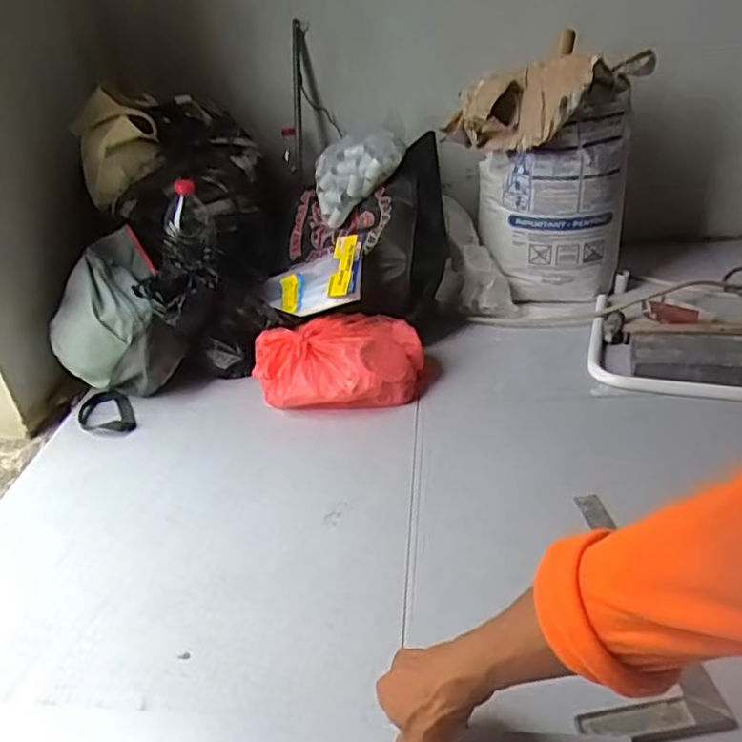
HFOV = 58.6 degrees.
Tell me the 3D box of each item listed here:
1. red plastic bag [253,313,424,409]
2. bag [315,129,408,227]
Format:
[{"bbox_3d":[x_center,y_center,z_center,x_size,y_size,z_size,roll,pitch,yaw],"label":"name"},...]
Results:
[{"bbox_3d":[-0.055,-0.014,1.097,0.278,0.103,0.169,-8,31,-1],"label":"red plastic bag"},{"bbox_3d":[-0.019,-0.370,1.249,0.173,0.134,0.160,-8,31,-1],"label":"bag"}]

